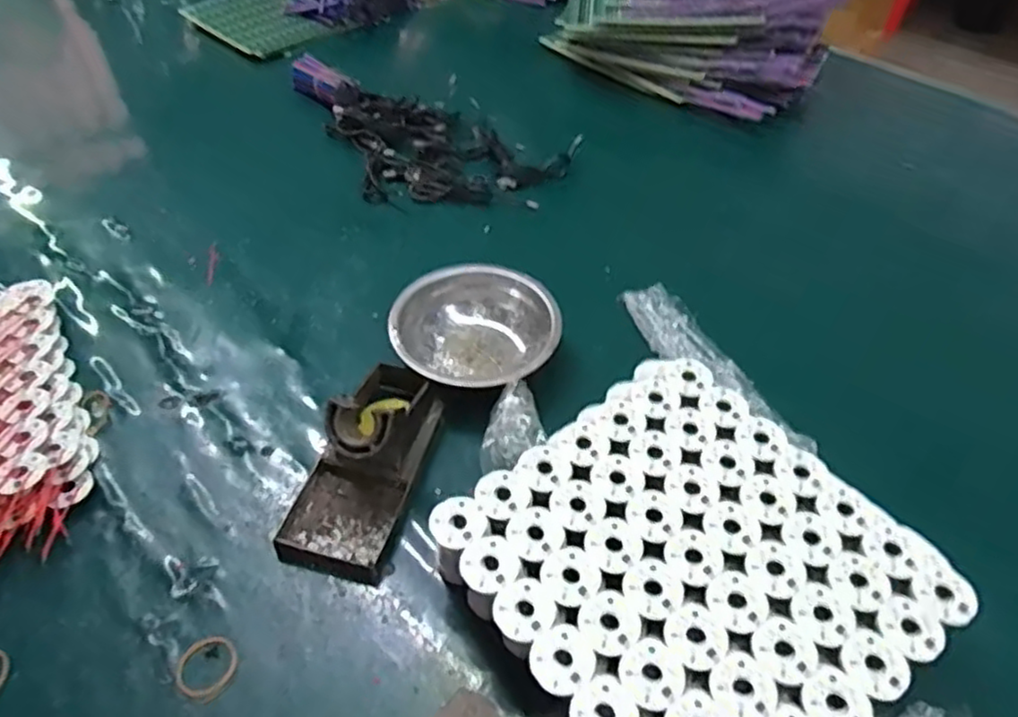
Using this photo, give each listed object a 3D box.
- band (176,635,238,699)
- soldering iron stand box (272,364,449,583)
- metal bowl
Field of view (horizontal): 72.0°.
[{"bbox_3d":[-0.171,0.173,0.395,0.031,0.004,0.033,1,47,-1],"label":"band"},{"bbox_3d":[-0.097,0.059,0.464,0.070,0.060,0.150,12,48,10],"label":"soldering iron stand box"},{"bbox_3d":[-0.026,-0.018,0.549,0.125,0.044,0.119,1,47,-1],"label":"metal bowl"}]

